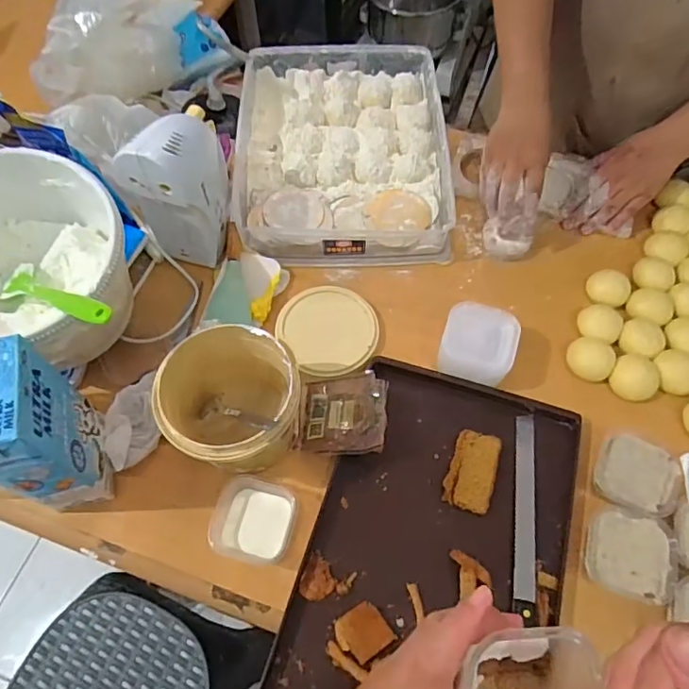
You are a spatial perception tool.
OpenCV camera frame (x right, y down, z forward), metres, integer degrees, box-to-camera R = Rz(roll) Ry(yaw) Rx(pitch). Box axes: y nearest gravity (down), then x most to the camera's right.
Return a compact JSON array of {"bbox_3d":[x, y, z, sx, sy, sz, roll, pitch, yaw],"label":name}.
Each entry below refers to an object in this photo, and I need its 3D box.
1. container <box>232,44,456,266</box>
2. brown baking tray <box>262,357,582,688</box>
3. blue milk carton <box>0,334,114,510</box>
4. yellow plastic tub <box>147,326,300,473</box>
[{"bbox_3d":[-0.003,-0.283,0.771,0.288,0.071,0.372,-2,60,-1],"label":"container"},{"bbox_3d":[0.094,0.198,0.536,0.236,0.021,0.372,17,62,10],"label":"brown baking tray"},{"bbox_3d":[-0.278,0.085,0.490,0.061,0.200,0.102,-14,61,-8],"label":"blue milk carton"},{"bbox_3d":[-0.108,0.065,0.537,0.126,0.110,0.122,0,60,0],"label":"yellow plastic tub"}]

